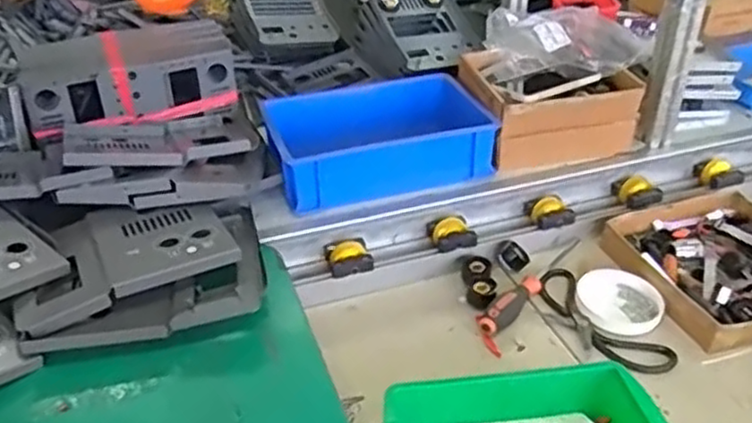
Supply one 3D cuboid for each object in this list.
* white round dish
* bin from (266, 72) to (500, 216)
[{"bbox_3d":[0.298,0.109,0.857,0.093,0.022,0.098,-1,33,0],"label":"white round dish"},{"bbox_3d":[0.000,-0.106,0.995,0.300,0.076,0.209,-11,35,-15],"label":"bin"}]

